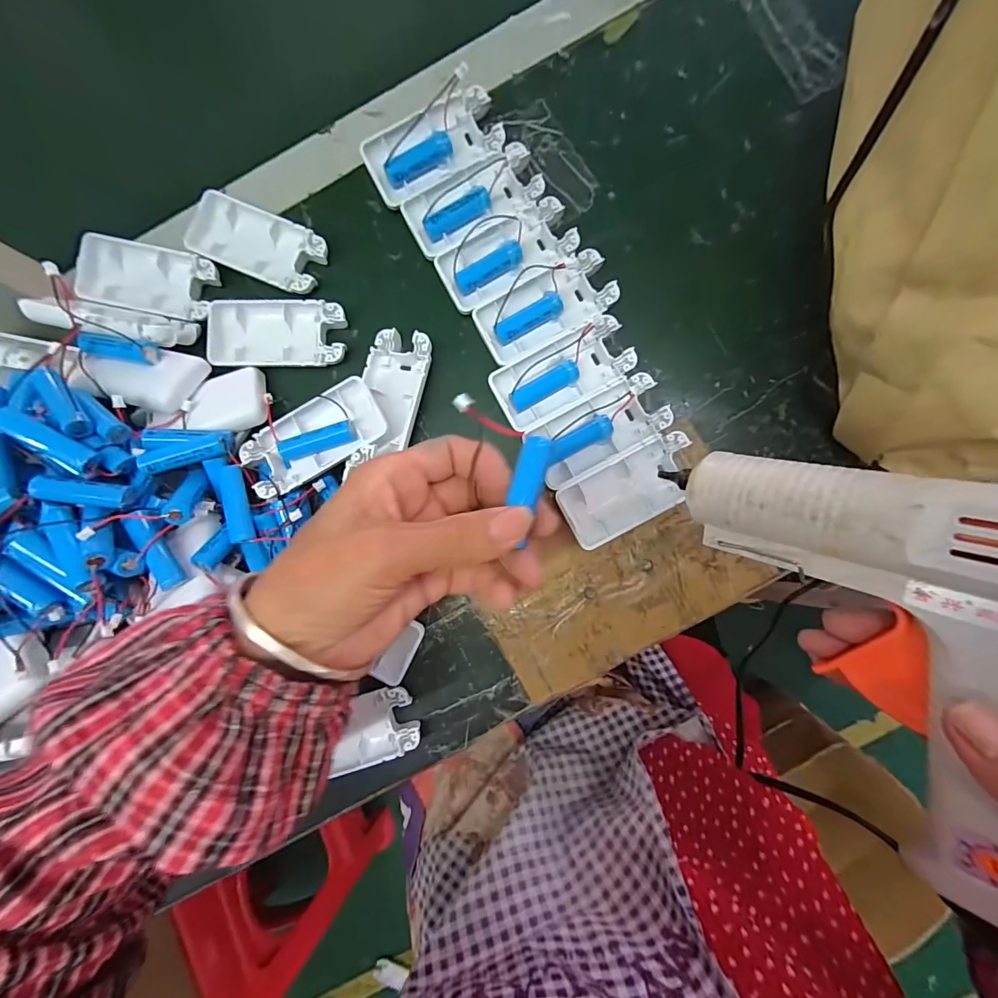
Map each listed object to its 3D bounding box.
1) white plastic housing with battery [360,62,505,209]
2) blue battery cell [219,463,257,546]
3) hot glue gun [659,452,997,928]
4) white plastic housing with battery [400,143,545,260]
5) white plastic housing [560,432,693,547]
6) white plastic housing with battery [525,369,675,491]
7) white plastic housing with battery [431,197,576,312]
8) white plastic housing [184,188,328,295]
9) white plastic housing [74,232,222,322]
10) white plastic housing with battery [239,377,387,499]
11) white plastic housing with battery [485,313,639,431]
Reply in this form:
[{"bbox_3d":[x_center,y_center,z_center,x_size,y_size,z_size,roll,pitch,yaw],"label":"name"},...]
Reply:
[{"bbox_3d":[-0.046,-0.244,0.292,0.093,0.018,0.049,-30,86,2],"label":"white plastic housing with battery"},{"bbox_3d":[-0.166,0.003,0.271,0.011,0.013,0.049,-14,87,3],"label":"blue battery cell"},{"bbox_3d":[0.163,0.064,0.183,0.038,0.170,0.157,-15,112,-35],"label":"hot glue gun"},{"bbox_3d":[-0.016,-0.203,0.293,0.093,0.013,0.043,-30,86,2],"label":"white plastic housing with battery"},{"bbox_3d":[0.087,-0.005,0.286,0.091,0.012,0.044,-28,86,2],"label":"white plastic housing"},{"bbox_3d":[0.068,-0.046,0.287,0.090,0.014,0.043,-28,86,2],"label":"white plastic housing with battery"},{"bbox_3d":[0.006,-0.167,0.292,0.092,0.014,0.045,-29,86,2],"label":"white plastic housing with battery"},{"bbox_3d":[-0.168,-0.178,0.295,0.093,0.008,0.046,22,89,4],"label":"white plastic housing"},{"bbox_3d":[-0.246,-0.155,0.295,0.094,0.010,0.044,11,88,4],"label":"white plastic housing"},{"bbox_3d":[-0.121,-0.039,0.280,0.092,0.021,0.045,-28,86,2],"label":"white plastic housing with battery"},{"bbox_3d":[0.043,-0.085,0.291,0.093,0.015,0.043,-28,86,2],"label":"white plastic housing with battery"}]

